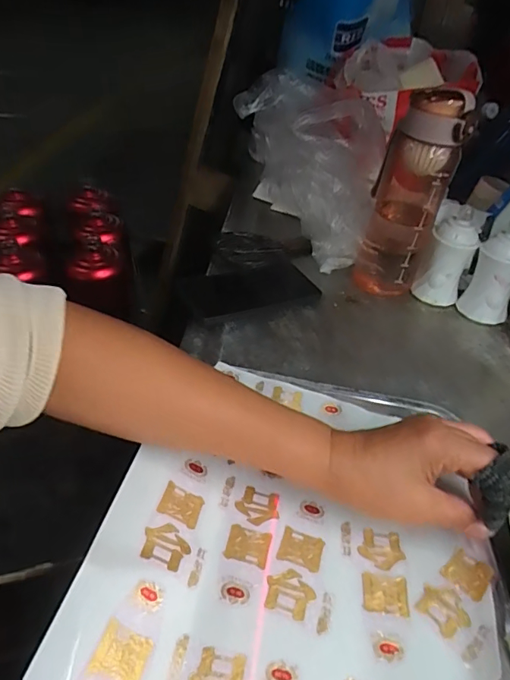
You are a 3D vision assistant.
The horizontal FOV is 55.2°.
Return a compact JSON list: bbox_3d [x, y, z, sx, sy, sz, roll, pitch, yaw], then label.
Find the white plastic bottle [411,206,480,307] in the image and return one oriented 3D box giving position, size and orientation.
[{"bbox_3d":[0.238,-0.102,0.602,0.053,0.105,0.053,20,47,18],"label":"white plastic bottle"}]

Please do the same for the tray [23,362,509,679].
[{"bbox_3d":[0.032,0.148,0.331,0.266,0.049,0.334,8,45,6],"label":"tray"}]

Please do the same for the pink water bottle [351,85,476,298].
[{"bbox_3d":[0.179,-0.167,0.575,0.084,0.224,0.084,15,46,13],"label":"pink water bottle"}]

